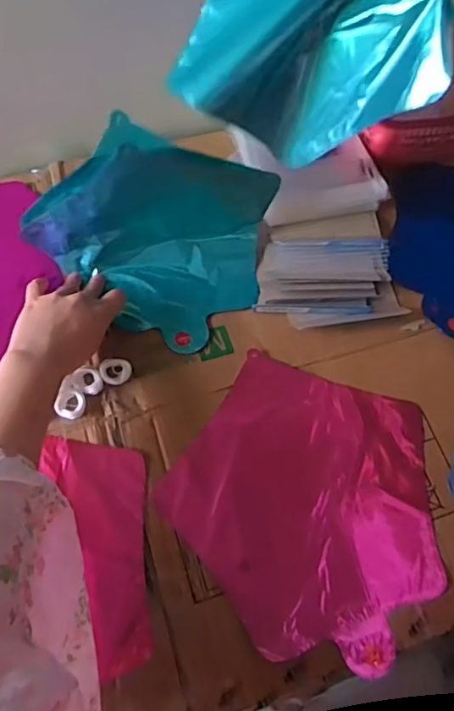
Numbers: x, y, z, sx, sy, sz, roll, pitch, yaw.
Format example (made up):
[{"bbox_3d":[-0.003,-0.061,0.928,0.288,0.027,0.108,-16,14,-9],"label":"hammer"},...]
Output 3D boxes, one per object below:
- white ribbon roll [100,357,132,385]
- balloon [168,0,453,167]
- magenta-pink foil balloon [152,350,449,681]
[{"bbox_3d":[-0.102,0.014,0.517,0.028,0.006,0.026,1,63,-1],"label":"white ribbon roll"},{"bbox_3d":[0.070,-0.248,0.426,0.191,0.204,0.061,16,36,13],"label":"balloon"},{"bbox_3d":[0.068,0.124,0.478,0.224,0.007,0.224,17,67,3],"label":"magenta-pink foil balloon"}]

